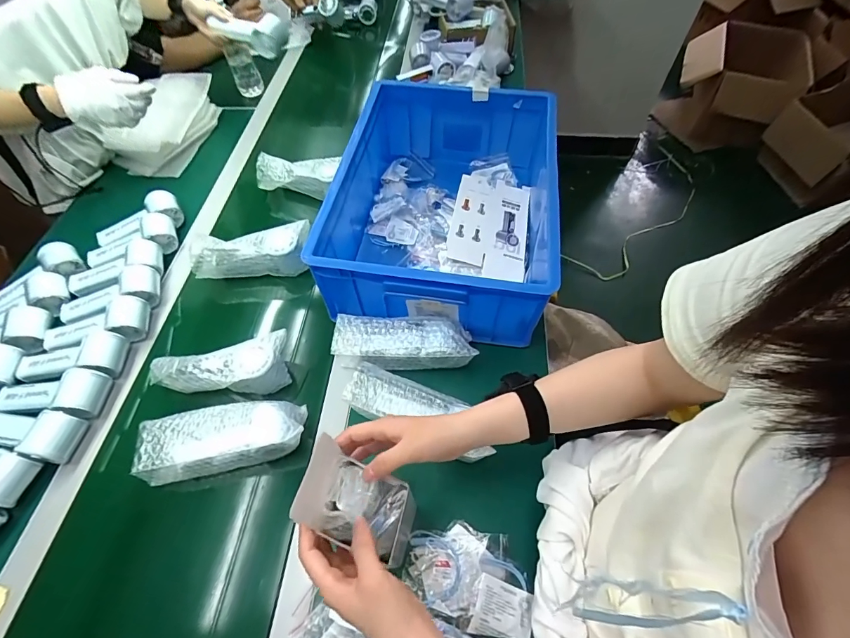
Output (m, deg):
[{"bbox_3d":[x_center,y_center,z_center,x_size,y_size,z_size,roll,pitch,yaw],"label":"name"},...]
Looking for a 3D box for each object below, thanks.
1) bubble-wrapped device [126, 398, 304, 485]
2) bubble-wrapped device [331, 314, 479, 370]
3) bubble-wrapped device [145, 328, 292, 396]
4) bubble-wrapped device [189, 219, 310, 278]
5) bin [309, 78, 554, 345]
[{"bbox_3d":[-0.270,0.161,0.544,0.199,0.057,0.076,-10,60,-6],"label":"bubble-wrapped device"},{"bbox_3d":[-0.033,0.033,0.611,0.206,0.054,0.068,2,59,1],"label":"bubble-wrapped device"},{"bbox_3d":[-0.303,0.073,0.599,0.217,0.075,0.068,-8,60,-5],"label":"bubble-wrapped device"},{"bbox_3d":[-0.309,-0.124,0.719,0.195,0.070,0.066,-5,59,-3],"label":"bubble-wrapped device"},{"bbox_3d":[0.039,-0.201,0.703,0.352,0.165,0.456,7,60,4],"label":"bin"}]

